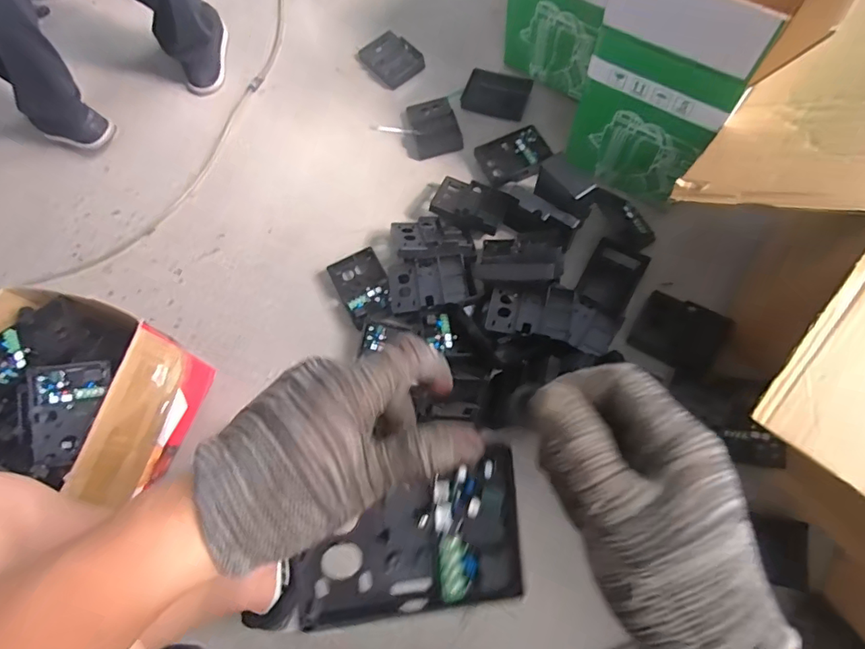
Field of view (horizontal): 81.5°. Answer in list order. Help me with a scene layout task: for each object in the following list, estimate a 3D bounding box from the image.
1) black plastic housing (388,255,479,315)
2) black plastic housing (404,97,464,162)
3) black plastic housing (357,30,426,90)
[{"bbox_3d":[-0.002,-0.061,0.822,0.134,0.036,0.087,-4,69,2],"label":"black plastic housing"},{"bbox_3d":[-0.003,-0.367,0.950,0.100,0.022,0.120,-18,69,-3],"label":"black plastic housing"},{"bbox_3d":[-0.082,-0.535,1.019,0.091,0.035,0.122,-38,72,-11],"label":"black plastic housing"}]

